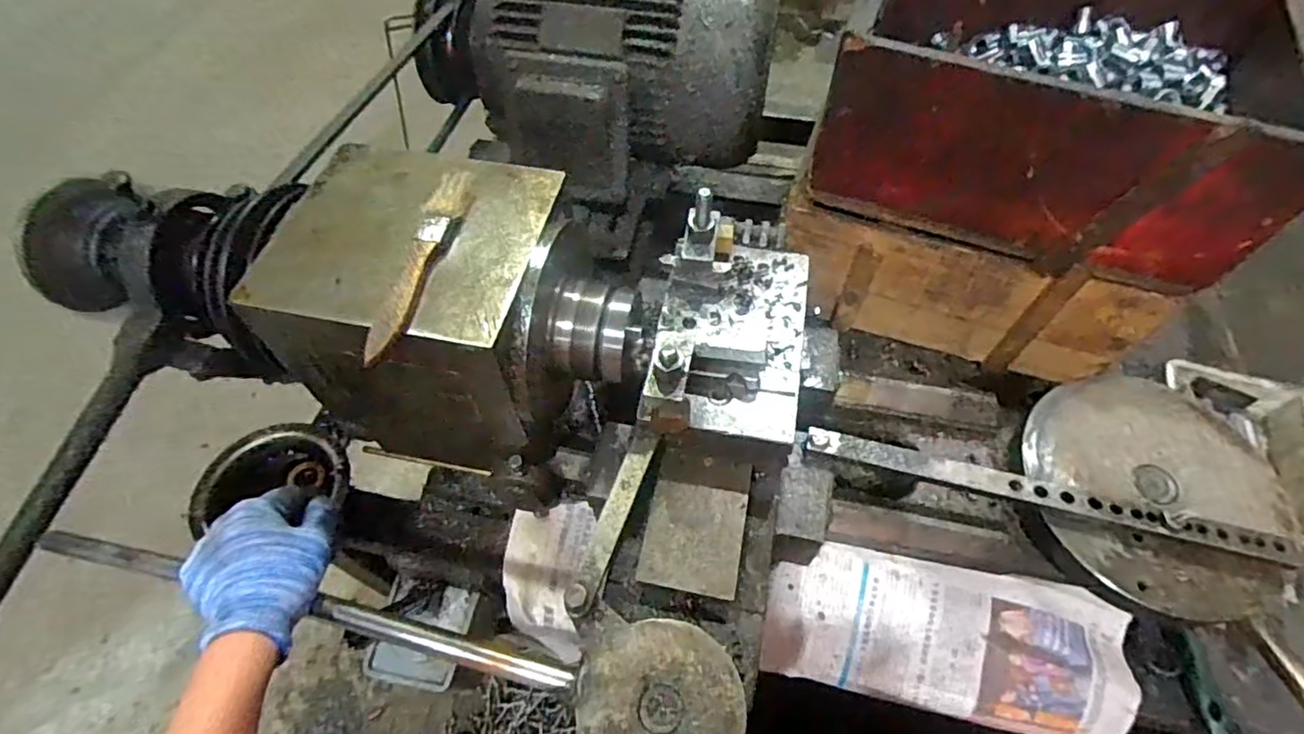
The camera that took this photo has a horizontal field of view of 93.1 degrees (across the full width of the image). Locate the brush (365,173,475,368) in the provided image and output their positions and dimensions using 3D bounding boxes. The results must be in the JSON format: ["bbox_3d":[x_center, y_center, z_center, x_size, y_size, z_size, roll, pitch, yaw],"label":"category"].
[{"bbox_3d":[-0.142,-0.067,0.381,0.025,0.014,0.144,8,57,5],"label":"brush"}]

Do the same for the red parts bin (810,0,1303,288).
[{"bbox_3d":[0.351,-0.243,0.558,0.350,0.157,0.245,17,58,11],"label":"red parts bin"}]

